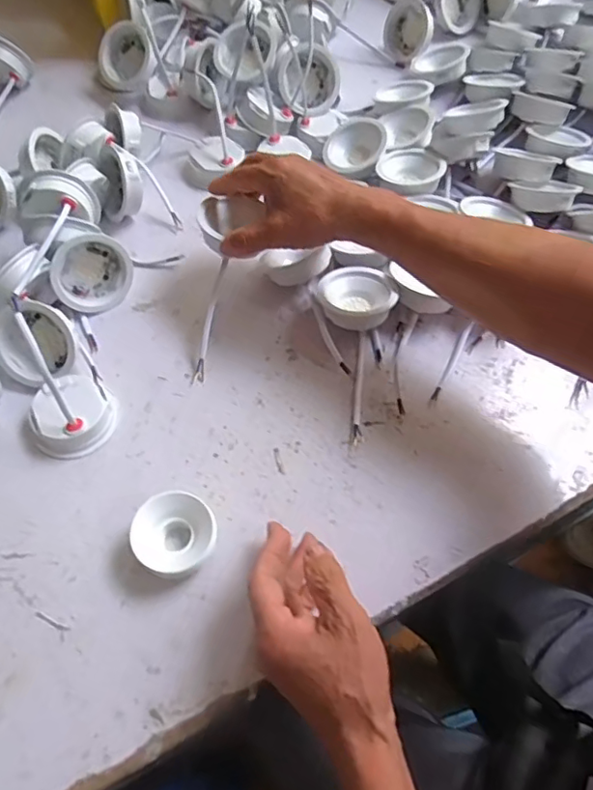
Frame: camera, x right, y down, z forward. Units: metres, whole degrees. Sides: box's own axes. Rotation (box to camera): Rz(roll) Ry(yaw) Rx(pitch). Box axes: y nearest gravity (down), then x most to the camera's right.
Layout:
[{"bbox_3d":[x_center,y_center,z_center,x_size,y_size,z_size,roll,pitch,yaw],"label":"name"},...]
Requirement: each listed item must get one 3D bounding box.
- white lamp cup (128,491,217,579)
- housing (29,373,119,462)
[{"bbox_3d":[-0.085,0.102,0.397,0.055,0.032,0.057,1,59,-1],"label":"white lamp cup"},{"bbox_3d":[-0.183,0.015,0.452,0.070,0.029,0.064,-36,66,-20],"label":"housing"}]

